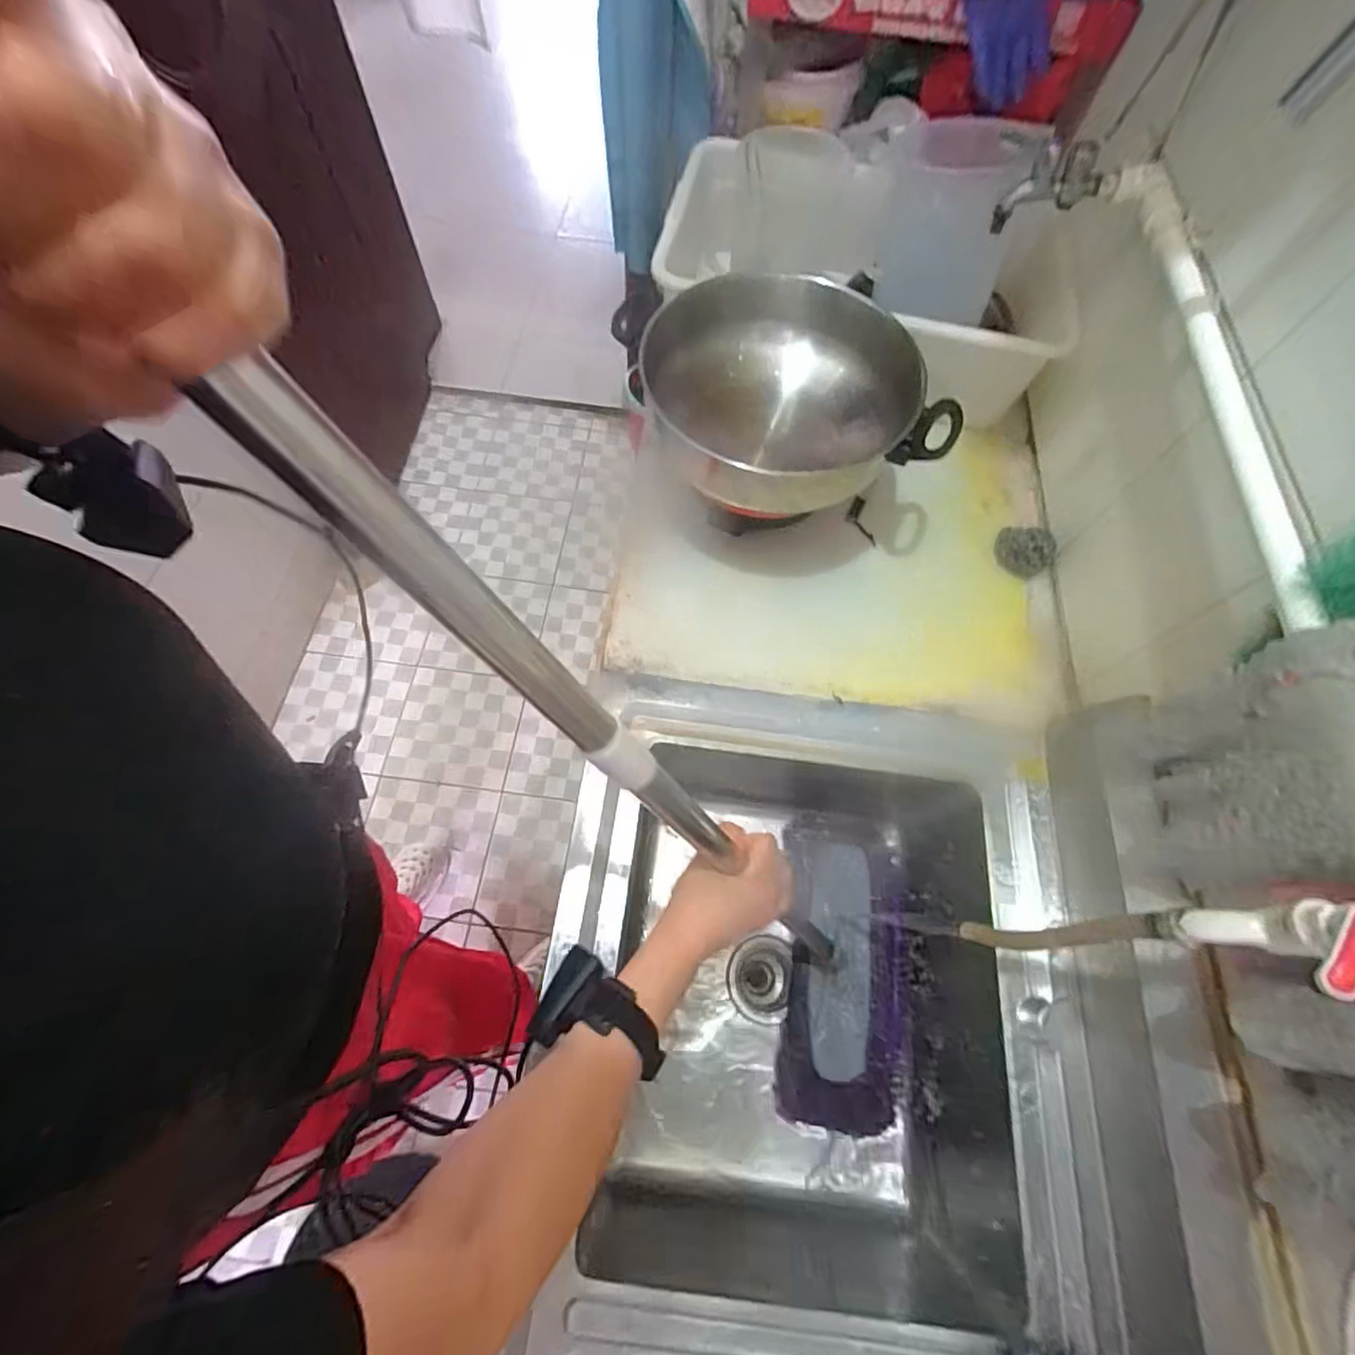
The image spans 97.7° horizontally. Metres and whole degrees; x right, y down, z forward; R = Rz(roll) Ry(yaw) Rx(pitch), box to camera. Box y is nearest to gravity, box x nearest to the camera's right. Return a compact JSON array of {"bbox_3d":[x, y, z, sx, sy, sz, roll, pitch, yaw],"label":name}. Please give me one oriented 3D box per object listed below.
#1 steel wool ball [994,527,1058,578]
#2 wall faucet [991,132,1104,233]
[{"bbox_3d":[0.484,-0.178,0.818,0.081,0.048,0.061,28,67,10],"label":"steel wool ball"},{"bbox_3d":[0.452,-0.607,0.721,0.108,0.089,0.052,2,65,-1],"label":"wall faucet"}]

